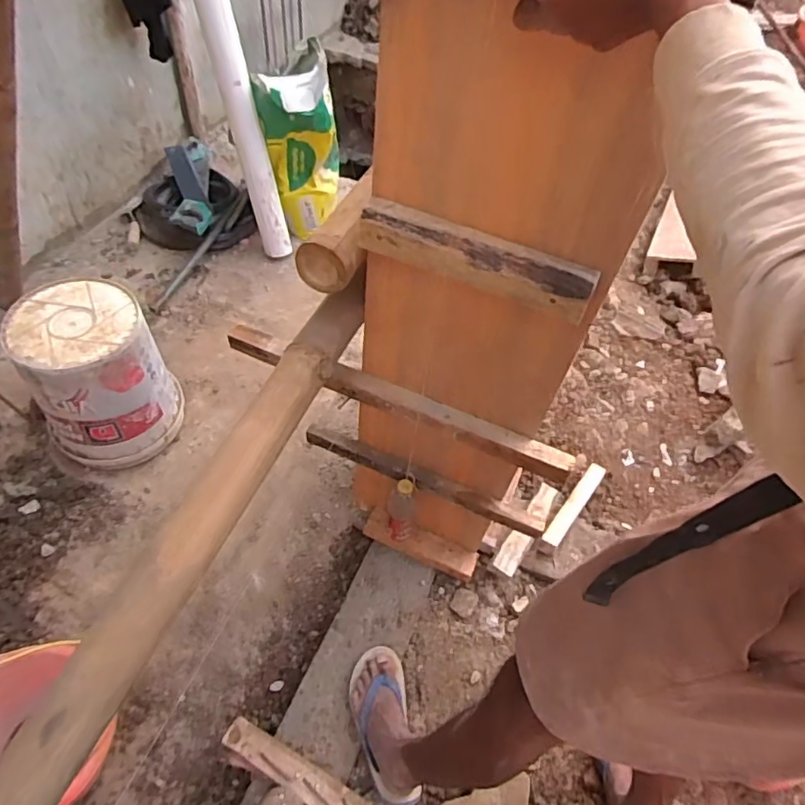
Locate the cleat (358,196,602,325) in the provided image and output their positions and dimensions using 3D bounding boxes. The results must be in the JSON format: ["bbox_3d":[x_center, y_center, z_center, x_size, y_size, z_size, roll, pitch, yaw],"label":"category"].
[{"bbox_3d":[0.082,-0.167,0.675,0.275,0.057,0.034,23,55,11],"label":"cleat"}]

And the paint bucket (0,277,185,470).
[{"bbox_3d":[-0.714,-0.050,1.384,0.277,0.375,0.264,3,54,-4],"label":"paint bucket"}]

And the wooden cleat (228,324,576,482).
[{"bbox_3d":[-0.016,-0.006,0.950,0.603,0.035,0.043,21,55,9],"label":"wooden cleat"}]

